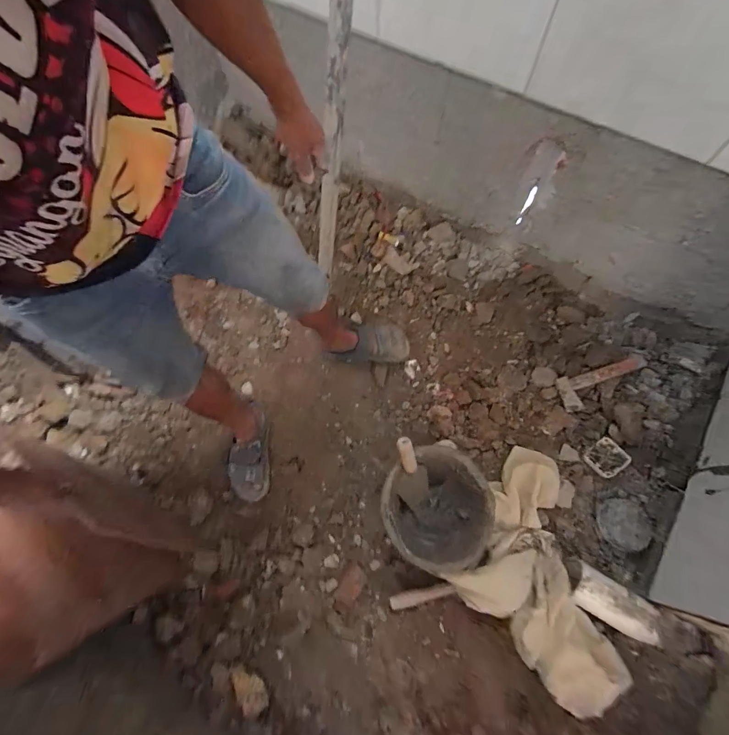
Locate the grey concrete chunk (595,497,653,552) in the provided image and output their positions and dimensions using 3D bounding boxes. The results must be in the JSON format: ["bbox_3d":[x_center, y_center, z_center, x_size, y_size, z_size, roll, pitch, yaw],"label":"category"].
[{"bbox_3d":[0.652,0.393,0.928,0.113,0.010,0.125,7,59,30],"label":"grey concrete chunk"}]

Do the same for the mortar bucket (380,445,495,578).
[{"bbox_3d":[0.170,0.337,0.883,0.256,0.162,0.256,1,76,-4],"label":"mortar bucket"}]

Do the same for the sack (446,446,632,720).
[{"bbox_3d":[0.369,0.459,0.861,0.323,0.109,0.524,-6,64,-1],"label":"sack"}]

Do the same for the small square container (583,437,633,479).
[{"bbox_3d":[0.647,0.247,0.993,0.091,0.041,0.086,-35,69,-13],"label":"small square container"}]

